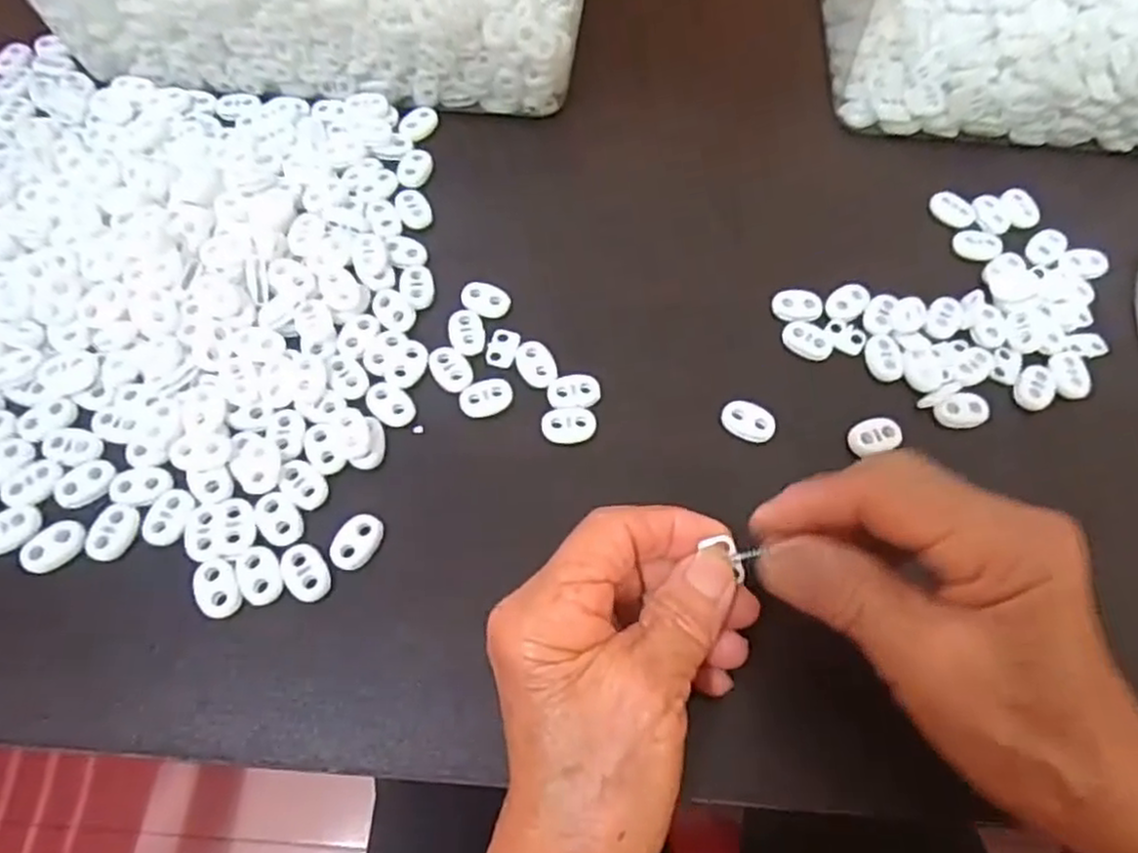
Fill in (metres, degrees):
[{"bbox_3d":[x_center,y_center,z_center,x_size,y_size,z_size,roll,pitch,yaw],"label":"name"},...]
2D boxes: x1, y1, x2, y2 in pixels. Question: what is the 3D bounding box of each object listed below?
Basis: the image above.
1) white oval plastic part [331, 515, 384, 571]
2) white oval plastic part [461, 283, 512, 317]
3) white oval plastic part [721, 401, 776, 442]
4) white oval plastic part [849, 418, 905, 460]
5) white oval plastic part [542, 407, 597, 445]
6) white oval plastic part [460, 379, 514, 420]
[{"bbox_3d":[-0.082,0.044,0.278,0.015,0.005,0.023,24,66,9],"label":"white oval plastic part"},{"bbox_3d":[-0.038,-0.058,0.329,0.022,0.004,0.017,21,66,7],"label":"white oval plastic part"},{"bbox_3d":[0.076,-0.002,0.306,0.022,0.004,0.016,16,65,5],"label":"white oval plastic part"},{"bbox_3d":[0.129,0.004,0.304,0.022,0.006,0.015,-13,66,-9],"label":"white oval plastic part"},{"bbox_3d":[0.000,-0.001,0.302,0.023,0.004,0.016,-2,65,-4],"label":"white oval plastic part"},{"bbox_3d":[-0.035,-0.013,0.308,0.023,0.004,0.015,-24,68,-13],"label":"white oval plastic part"}]

